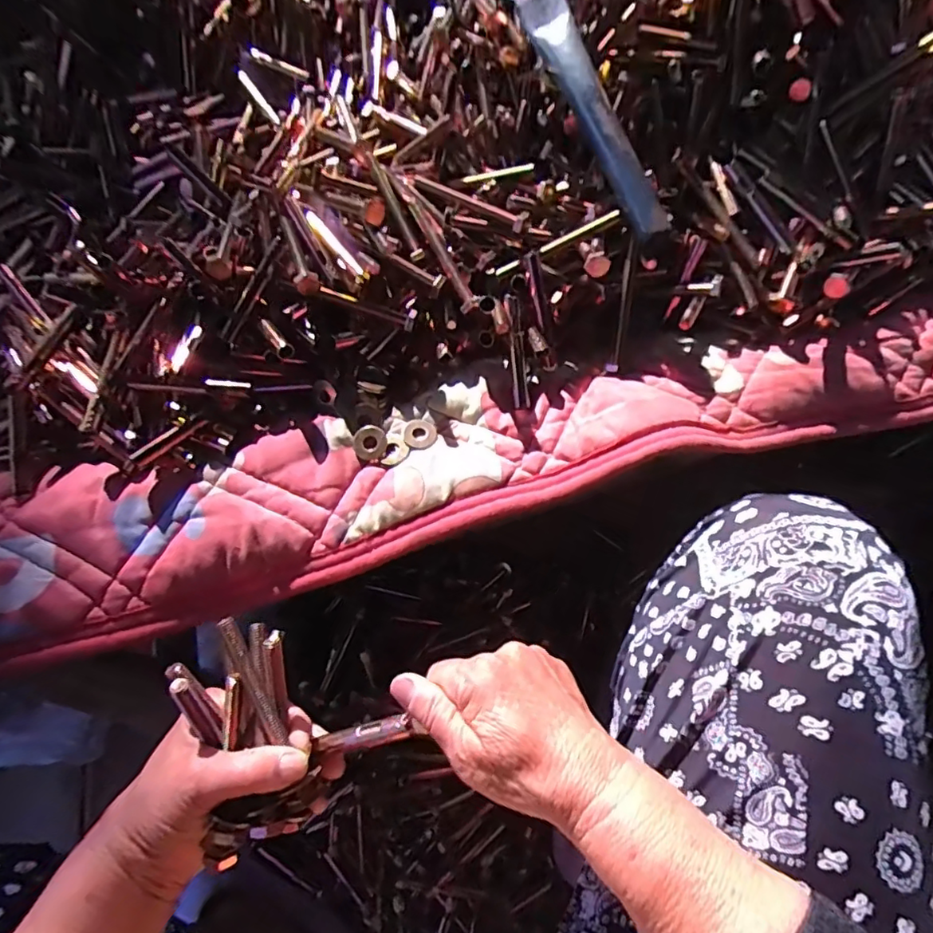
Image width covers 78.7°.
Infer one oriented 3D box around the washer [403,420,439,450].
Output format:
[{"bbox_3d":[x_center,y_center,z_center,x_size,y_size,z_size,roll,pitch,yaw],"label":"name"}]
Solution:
[{"bbox_3d":[-0.034,-0.023,0.418,0.024,0.004,0.025,1,61,4],"label":"washer"}]

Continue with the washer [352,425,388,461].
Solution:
[{"bbox_3d":[-0.070,-0.017,0.415,0.024,0.006,0.025,10,62,9],"label":"washer"}]

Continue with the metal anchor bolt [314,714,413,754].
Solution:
[{"bbox_3d":[-0.054,0.145,0.309,0.053,0.009,0.010,-21,60,15],"label":"metal anchor bolt"}]

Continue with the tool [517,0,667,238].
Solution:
[{"bbox_3d":[0.091,-0.264,0.421,0.028,0.022,0.213,-22,82,-8],"label":"tool"}]

